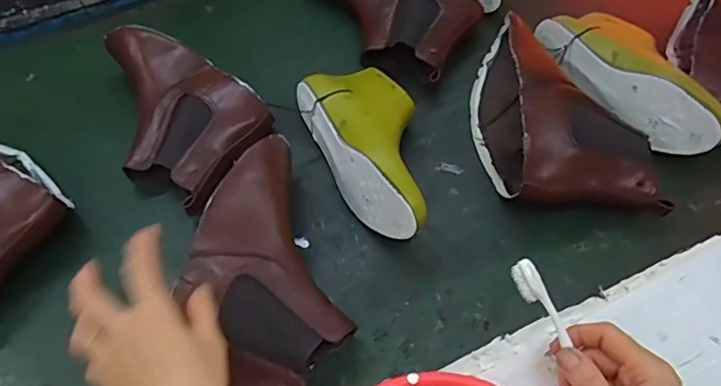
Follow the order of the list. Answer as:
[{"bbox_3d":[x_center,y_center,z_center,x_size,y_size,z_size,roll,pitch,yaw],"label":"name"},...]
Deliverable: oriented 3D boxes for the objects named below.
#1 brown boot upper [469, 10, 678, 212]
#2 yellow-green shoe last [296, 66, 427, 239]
[{"bbox_3d":[0.213,-0.098,0.622,0.159,0.095,0.287,-9,54,-2],"label":"brown boot upper"},{"bbox_3d":[0.022,-0.052,0.606,0.112,0.074,0.237,-21,55,-11],"label":"yellow-green shoe last"}]

